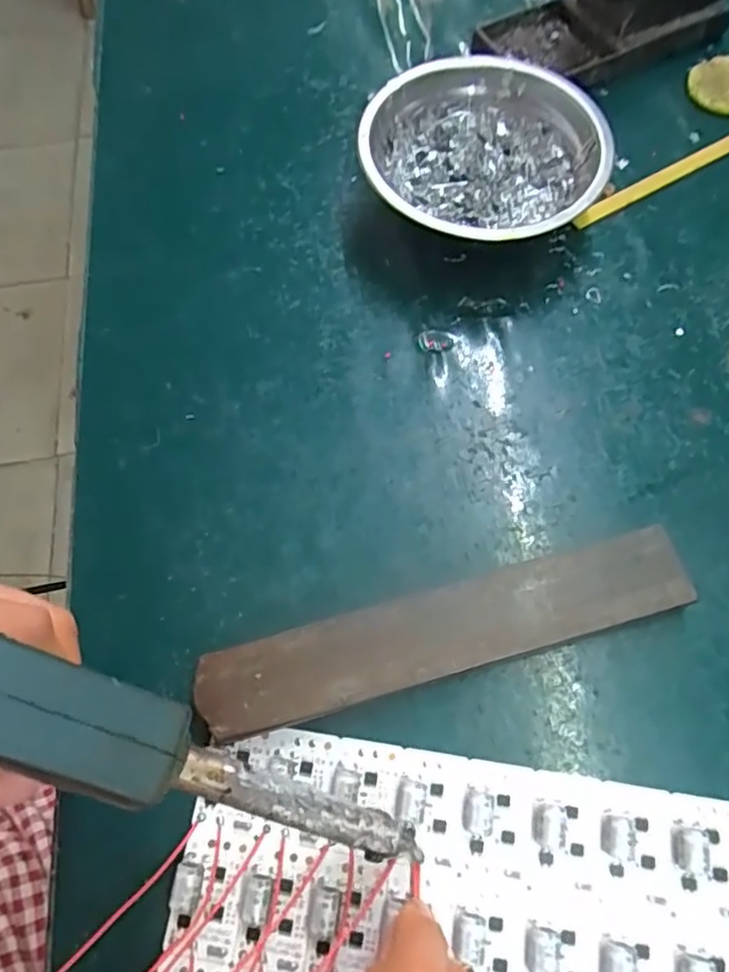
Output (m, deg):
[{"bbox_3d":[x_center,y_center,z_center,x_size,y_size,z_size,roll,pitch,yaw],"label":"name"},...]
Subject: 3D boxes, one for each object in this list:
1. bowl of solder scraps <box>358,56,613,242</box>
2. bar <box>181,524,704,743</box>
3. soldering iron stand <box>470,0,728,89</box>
[{"bbox_3d":[0.062,-0.167,0.341,0.119,0.041,0.116,-1,67,1],"label":"bowl of solder scraps"},{"bbox_3d":[0.033,0.060,0.262,0.196,0.017,0.034,-15,68,-5],"label":"bar"},{"bbox_3d":[0.144,-0.287,0.374,0.143,0.059,0.069,-23,68,-8],"label":"soldering iron stand"}]

